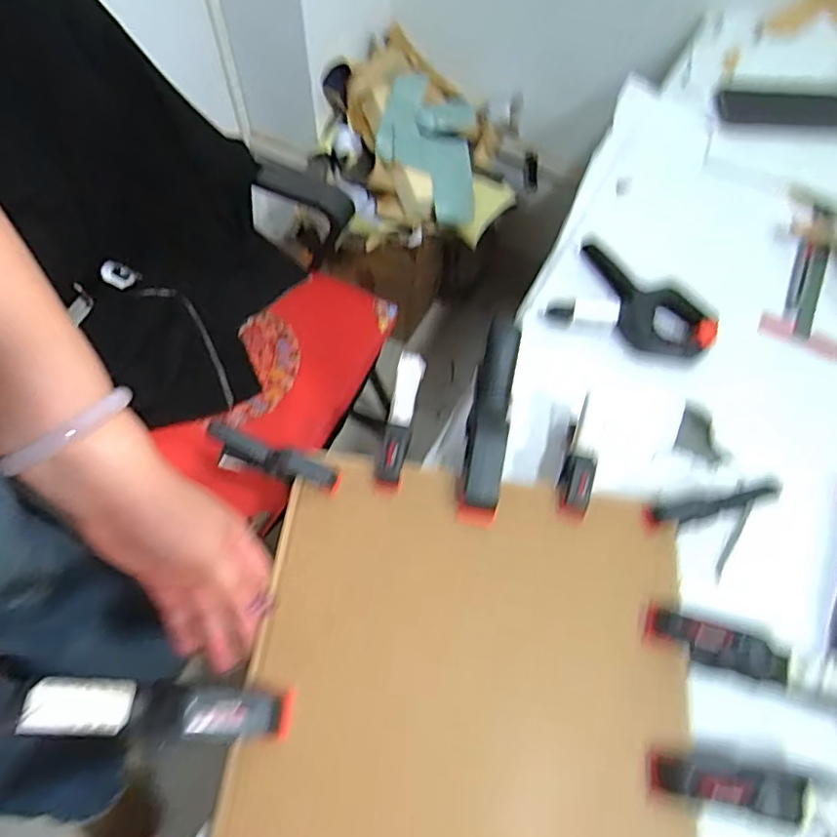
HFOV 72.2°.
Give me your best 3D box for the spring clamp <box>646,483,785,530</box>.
[{"bbox_3d":[0.234,0.077,0.479,0.102,0.062,0.021,-12,68,-9],"label":"spring clamp"}]

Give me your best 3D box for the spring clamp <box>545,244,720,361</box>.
[{"bbox_3d":[0.219,-0.105,0.583,0.154,0.022,0.090,33,68,10],"label":"spring clamp"}]

